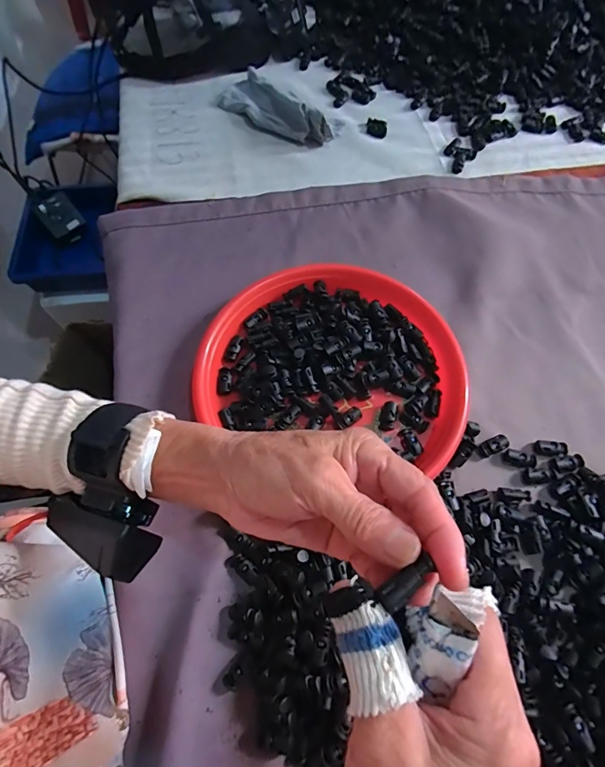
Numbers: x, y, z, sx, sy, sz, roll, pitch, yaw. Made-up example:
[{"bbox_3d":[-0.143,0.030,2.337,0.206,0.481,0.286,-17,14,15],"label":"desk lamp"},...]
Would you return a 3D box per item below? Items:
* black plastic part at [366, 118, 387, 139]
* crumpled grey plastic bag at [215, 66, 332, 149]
[{"bbox_3d":[0.104,-0.359,0.574,0.029,0.009,0.027,15,68,7],"label":"black plastic part"},{"bbox_3d":[-0.042,-0.383,0.567,0.066,0.041,0.182,-42,72,-15],"label":"crumpled grey plastic bag"}]

